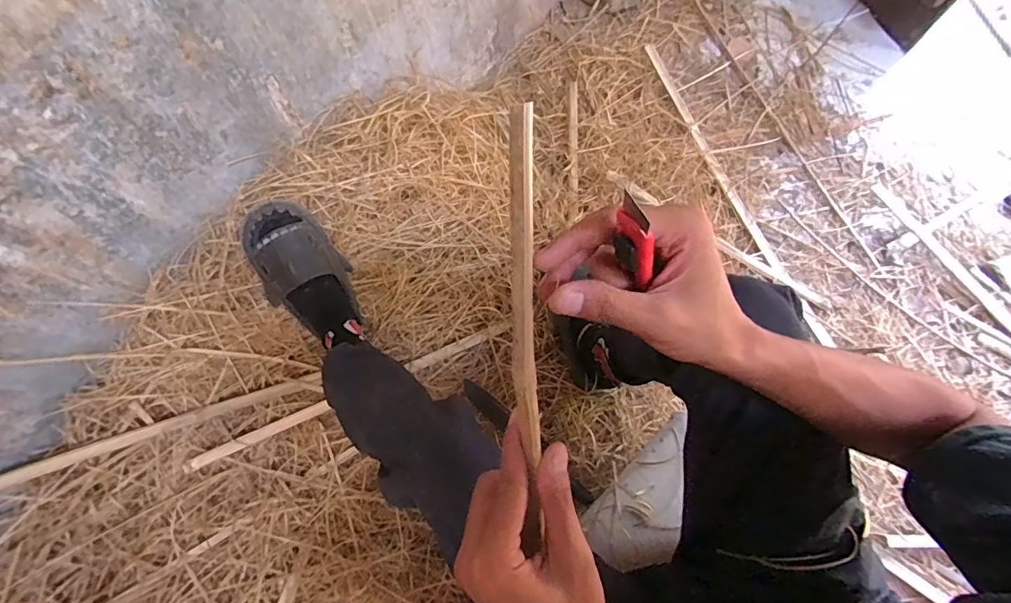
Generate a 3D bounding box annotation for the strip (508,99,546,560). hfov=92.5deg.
[{"bbox_3d":[0.011,0.000,0.272,0.014,0.010,0.201,-3,106,-3],"label":"strip"}]

